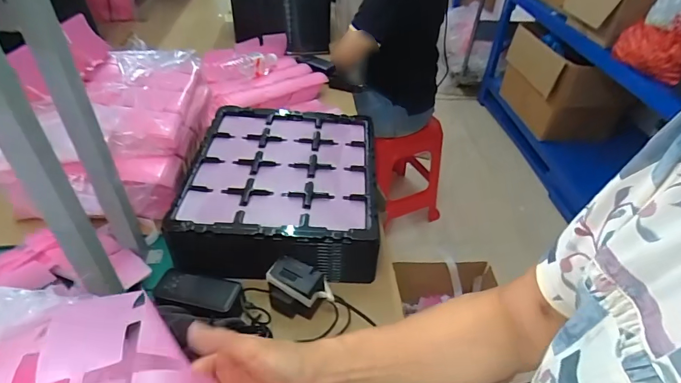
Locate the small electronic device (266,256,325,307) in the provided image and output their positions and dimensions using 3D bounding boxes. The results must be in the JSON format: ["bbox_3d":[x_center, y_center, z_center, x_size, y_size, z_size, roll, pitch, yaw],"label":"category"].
[{"bbox_3d":[-0.064,0.135,0.618,0.084,0.028,0.048,21,45,19],"label":"small electronic device"}]

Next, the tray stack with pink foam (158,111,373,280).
[{"bbox_3d":[-0.103,-0.004,0.775,0.335,0.098,0.398,3,42,0],"label":"tray stack with pink foam"}]

